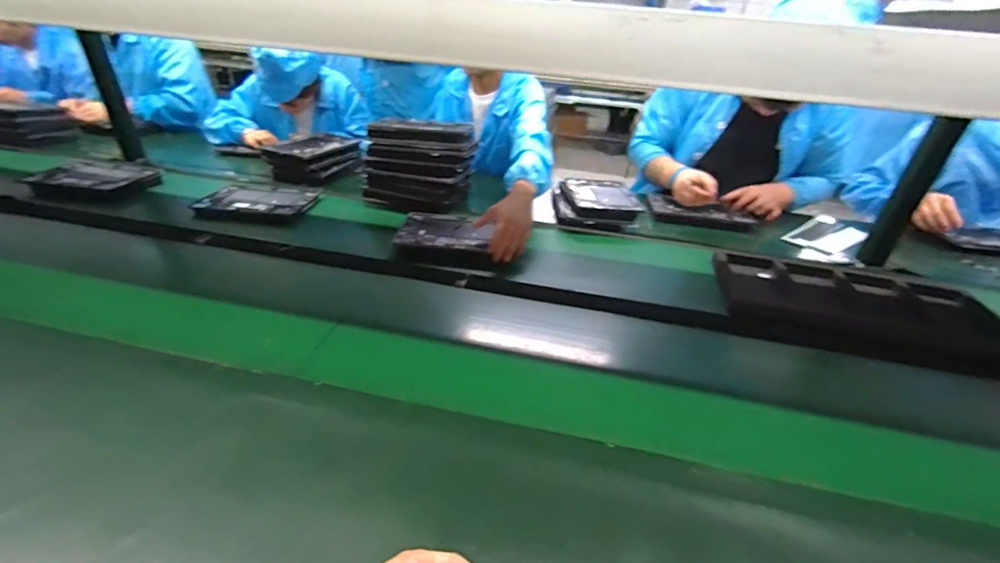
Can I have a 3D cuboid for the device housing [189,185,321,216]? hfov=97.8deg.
[{"bbox_3d":[-0.608,-0.211,1.118,0.249,0.028,0.167,5,32,1],"label":"device housing"}]

